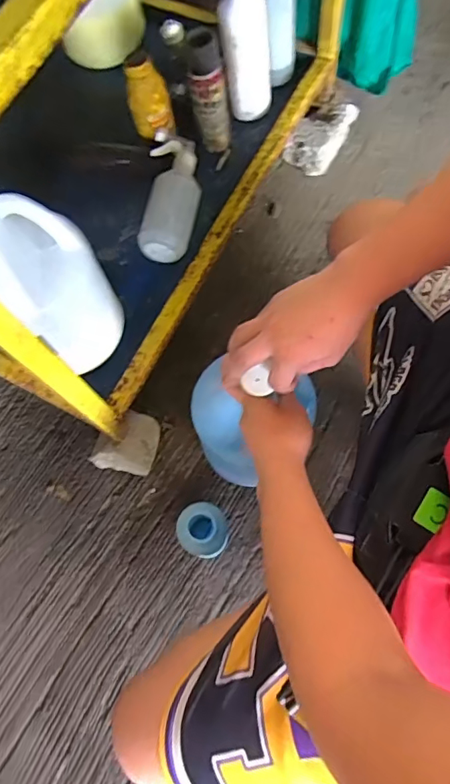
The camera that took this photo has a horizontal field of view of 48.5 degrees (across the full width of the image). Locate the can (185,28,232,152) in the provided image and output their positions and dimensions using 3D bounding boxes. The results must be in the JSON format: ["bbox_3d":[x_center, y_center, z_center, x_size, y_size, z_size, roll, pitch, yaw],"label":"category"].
[{"bbox_3d":[-0.023,-0.450,0.747,0.057,0.167,0.057,-1,69,2],"label":"can"}]

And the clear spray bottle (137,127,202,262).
[{"bbox_3d":[-0.077,-0.304,0.750,0.080,0.064,0.212,4,70,3],"label":"clear spray bottle"}]

